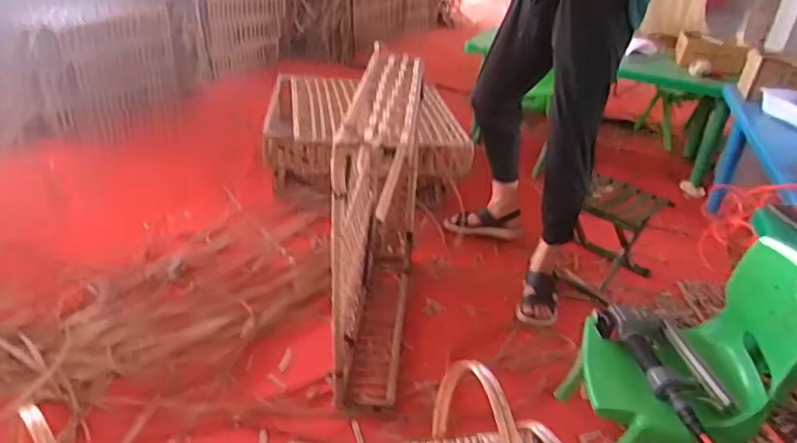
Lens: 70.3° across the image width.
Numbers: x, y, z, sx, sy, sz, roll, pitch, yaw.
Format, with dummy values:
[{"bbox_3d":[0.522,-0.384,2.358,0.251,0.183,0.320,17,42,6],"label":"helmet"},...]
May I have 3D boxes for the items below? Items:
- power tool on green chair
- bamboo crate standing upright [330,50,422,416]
[{"bbox_3d":[0.499,0.255,1.044,0.163,0.053,0.277,-7,32,-22],"label":"power tool on green chair"},{"bbox_3d":[-0.037,-0.010,1.412,0.179,0.661,0.774,7,29,2],"label":"bamboo crate standing upright"}]

